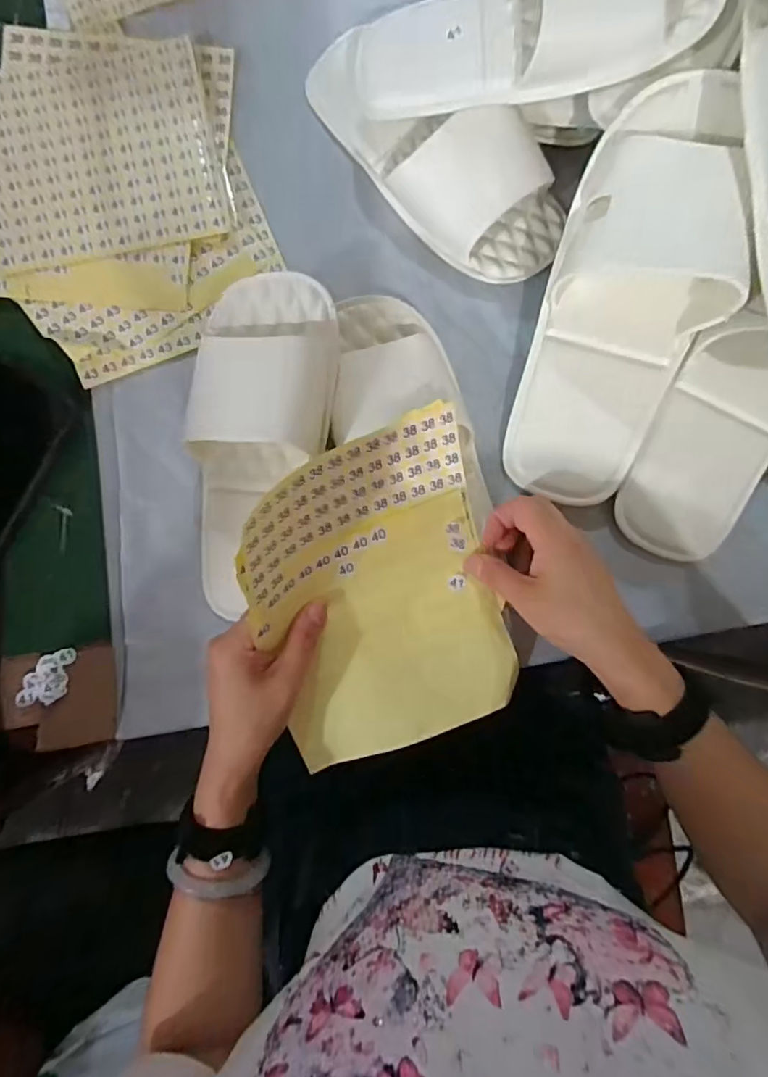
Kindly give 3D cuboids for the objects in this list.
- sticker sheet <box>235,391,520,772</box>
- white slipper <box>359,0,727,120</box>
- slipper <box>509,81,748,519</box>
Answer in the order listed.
[{"bbox_3d":[0.004,0.043,0.362,0.163,0.055,0.214,-20,109,-14],"label":"sticker sheet"},{"bbox_3d":[0.087,-0.331,0.346,0.226,0.063,0.104,0,85,20],"label":"white slipper"},{"bbox_3d":[0.165,-0.161,0.364,0.108,0.059,0.277,18,102,2],"label":"slipper"}]

